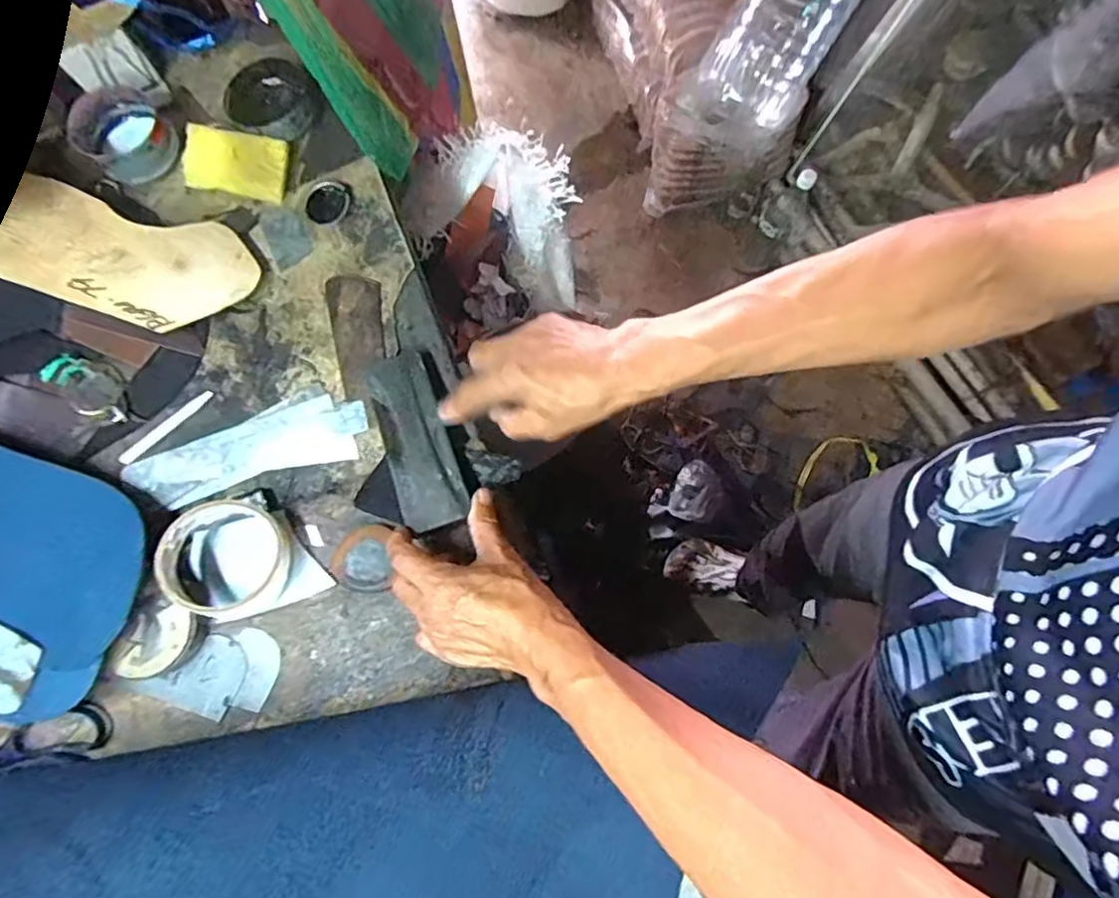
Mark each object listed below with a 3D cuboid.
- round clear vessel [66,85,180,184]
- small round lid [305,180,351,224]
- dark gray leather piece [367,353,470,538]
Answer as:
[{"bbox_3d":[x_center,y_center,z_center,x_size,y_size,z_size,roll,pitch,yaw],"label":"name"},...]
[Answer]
[{"bbox_3d":[-0.388,-0.281,0.555,0.069,0.047,0.074,0,78,0],"label":"round clear vessel"},{"bbox_3d":[-0.209,-0.223,0.555,0.040,0.008,0.038,0,78,0],"label":"small round lid"},{"bbox_3d":[-0.113,-0.009,0.489,0.052,0.013,0.151,-20,69,-4],"label":"dark gray leather piece"}]

